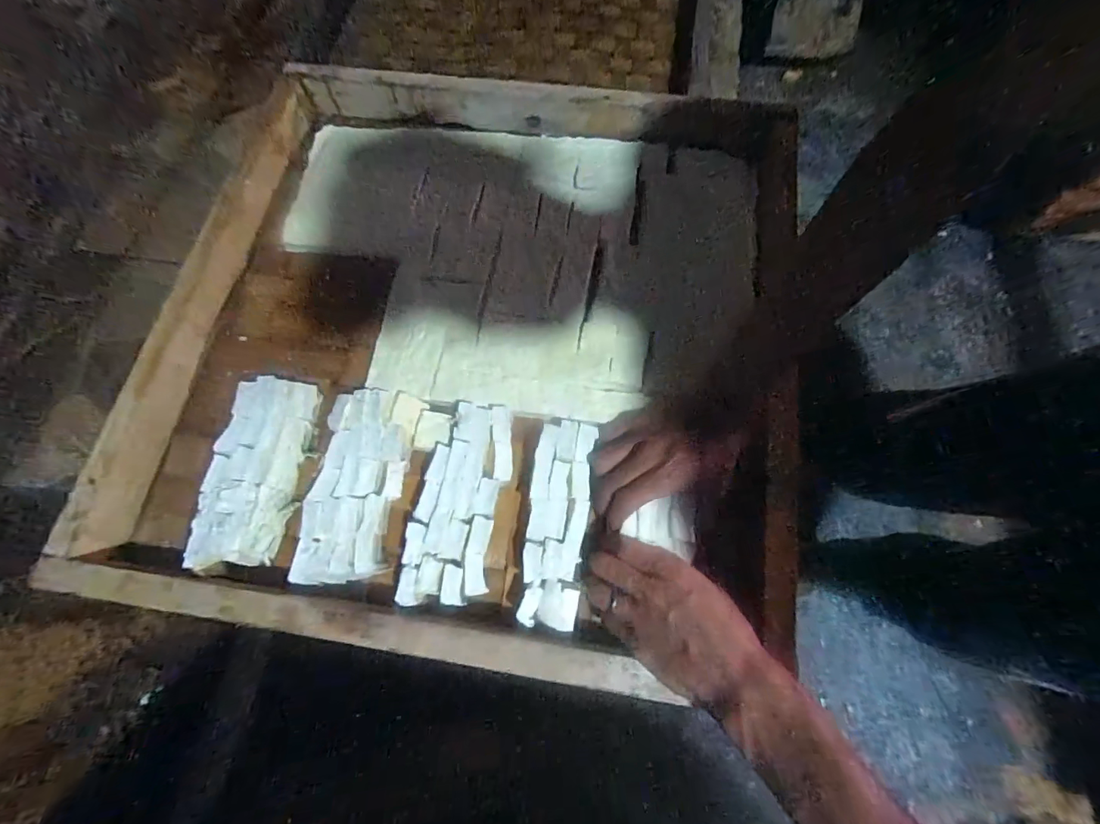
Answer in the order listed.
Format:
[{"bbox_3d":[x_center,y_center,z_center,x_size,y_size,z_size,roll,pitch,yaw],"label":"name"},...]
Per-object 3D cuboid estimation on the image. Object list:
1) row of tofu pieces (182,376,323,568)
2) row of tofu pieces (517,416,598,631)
[{"bbox_3d":[-0.268,0.053,0.444,0.078,0.034,0.170,4,71,5],"label":"row of tofu pieces"},{"bbox_3d":[0.006,0.090,0.415,0.050,0.025,0.175,6,71,5],"label":"row of tofu pieces"}]

